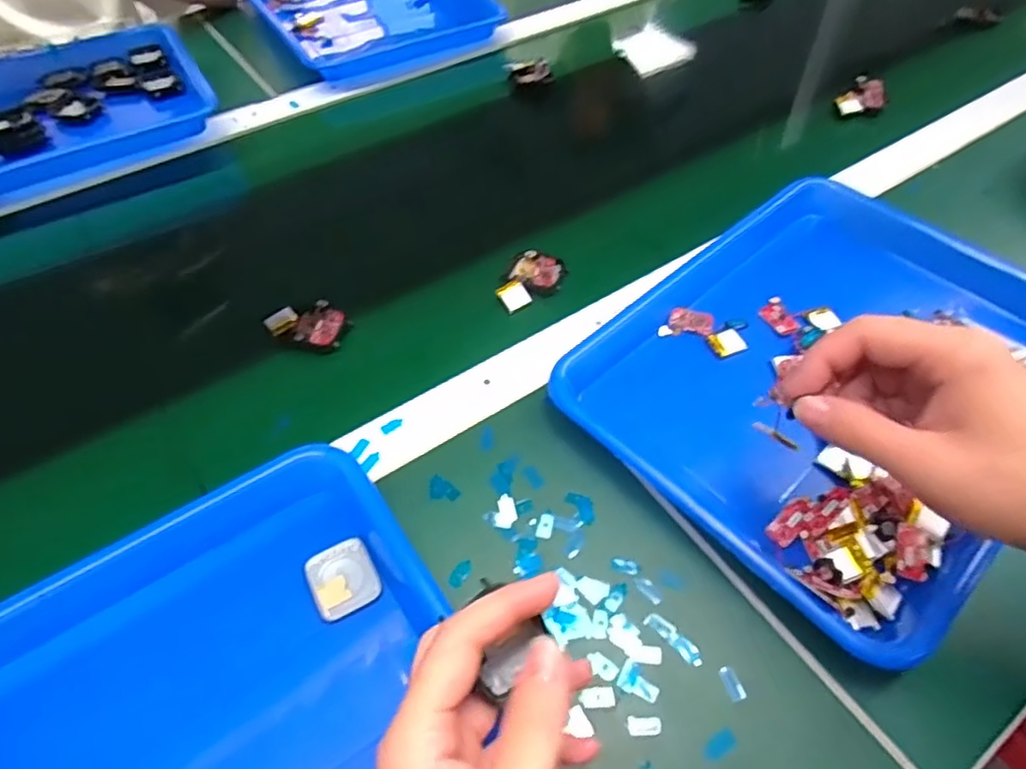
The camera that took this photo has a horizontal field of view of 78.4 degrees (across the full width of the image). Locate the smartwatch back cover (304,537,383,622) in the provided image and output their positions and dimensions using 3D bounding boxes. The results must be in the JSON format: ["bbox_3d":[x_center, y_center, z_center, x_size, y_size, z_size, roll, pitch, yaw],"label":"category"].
[{"bbox_3d":[-0.093,0.105,0.343,0.034,0.007,0.038,-24,56,-16],"label":"smartwatch back cover"}]

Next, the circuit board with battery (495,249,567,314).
[{"bbox_3d":[0.015,-0.080,0.492,0.043,0.011,0.059,17,55,13],"label":"circuit board with battery"}]

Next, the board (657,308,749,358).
[{"bbox_3d":[0.137,-0.041,0.449,0.059,0.010,0.038,15,55,12],"label":"board"}]

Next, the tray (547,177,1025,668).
[{"bbox_3d":[0.215,-0.013,0.423,0.322,0.033,0.248,-38,61,-24],"label":"tray"}]

